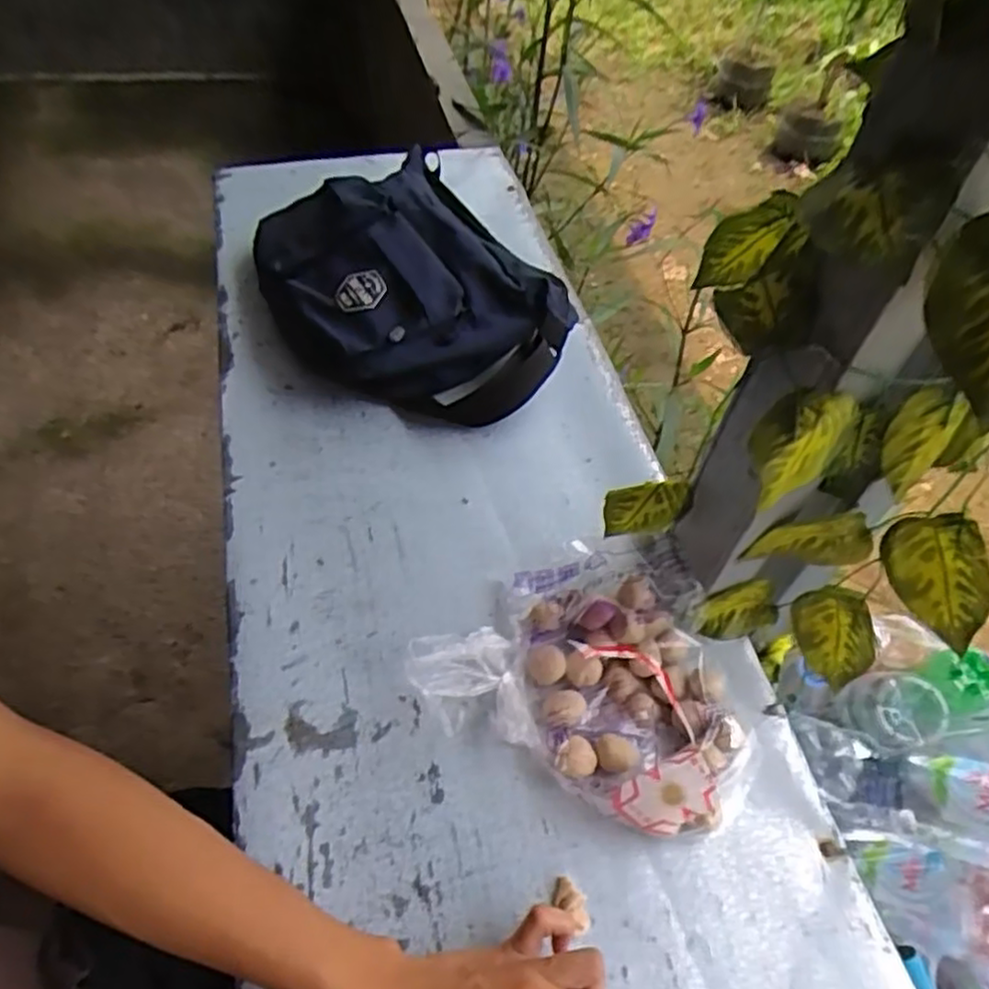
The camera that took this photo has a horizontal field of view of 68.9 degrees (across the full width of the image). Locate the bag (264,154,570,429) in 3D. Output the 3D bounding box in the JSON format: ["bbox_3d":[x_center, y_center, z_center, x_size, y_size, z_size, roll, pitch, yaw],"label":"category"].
[{"bbox_3d":[-0.094,-0.227,0.769,0.263,0.123,0.362,-28,60,-23],"label":"bag"}]

